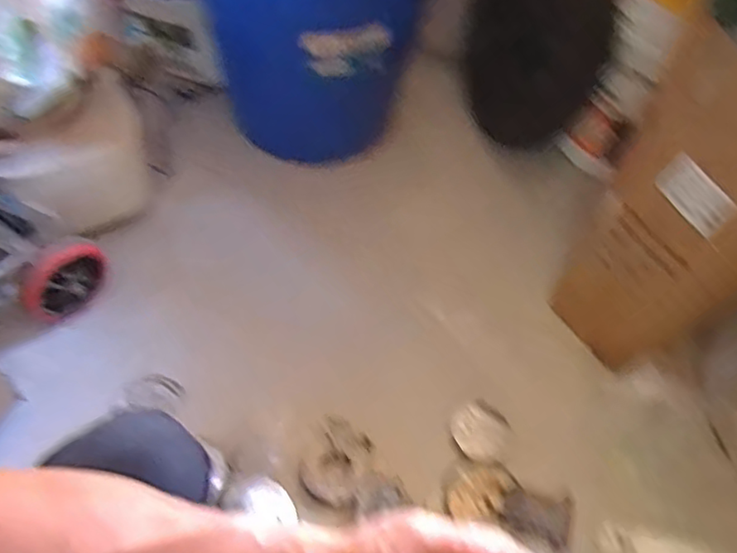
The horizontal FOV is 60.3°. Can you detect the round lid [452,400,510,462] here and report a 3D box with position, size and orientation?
[{"bbox_3d":[0.166,0.229,0.944,0.076,0.009,0.082,-7,67,16],"label":"round lid"}]

